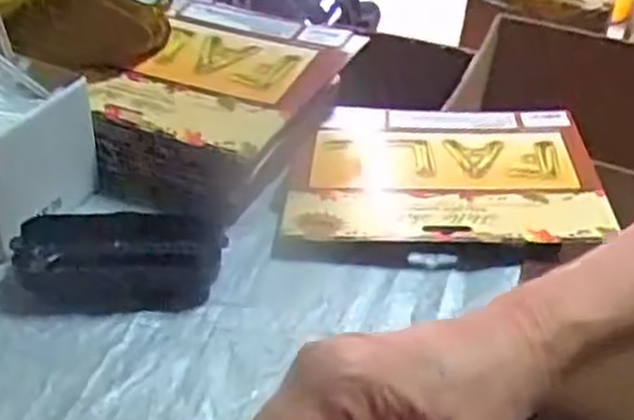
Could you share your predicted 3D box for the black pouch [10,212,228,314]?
[{"bbox_3d":[-0.109,0.022,0.434,0.105,0.030,0.054,2,36,6],"label":"black pouch"}]

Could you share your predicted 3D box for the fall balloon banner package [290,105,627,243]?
[{"bbox_3d":[0.083,-0.027,0.508,0.185,0.010,0.150,7,36,3],"label":"fall balloon banner package"}]

